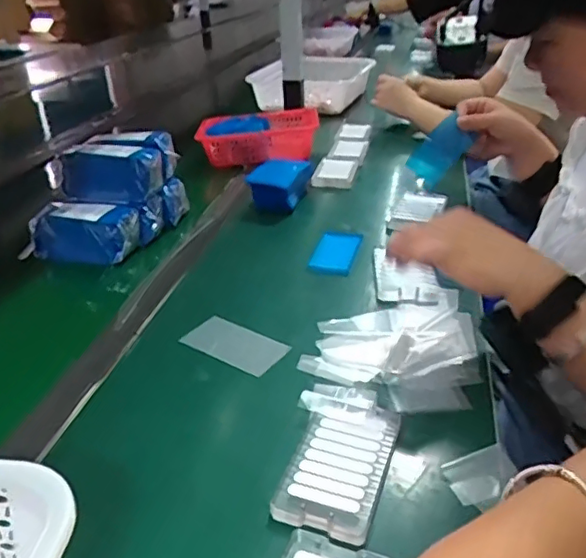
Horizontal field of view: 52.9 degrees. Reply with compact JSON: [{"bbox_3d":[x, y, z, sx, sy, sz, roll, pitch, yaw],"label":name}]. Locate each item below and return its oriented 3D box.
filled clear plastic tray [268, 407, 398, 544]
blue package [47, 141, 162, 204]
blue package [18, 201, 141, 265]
[{"bbox_3d":[0.036,0.136,0.447,0.069,0.007,0.126,10,30,18],"label":"filled clear plastic tray"},{"bbox_3d":[-0.252,-0.144,0.796,0.139,0.064,0.056,2,29,3],"label":"blue package"},{"bbox_3d":[-0.281,-0.063,0.778,0.148,0.061,0.058,3,29,6],"label":"blue package"}]

